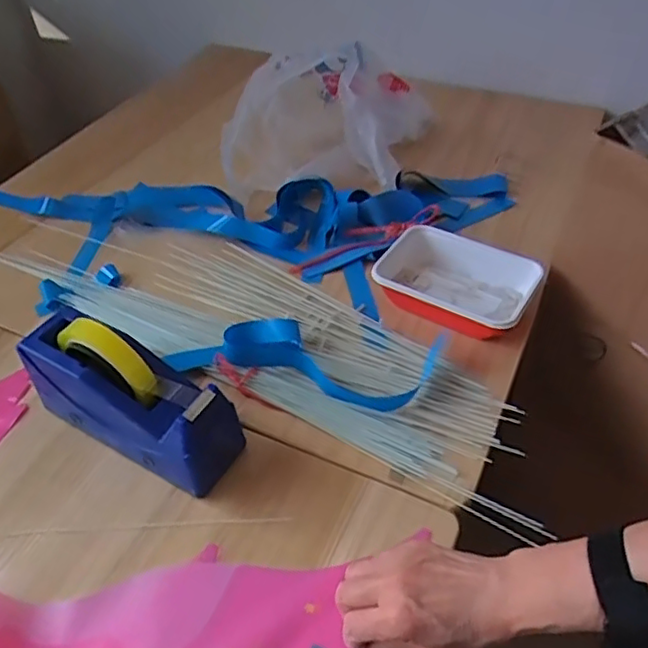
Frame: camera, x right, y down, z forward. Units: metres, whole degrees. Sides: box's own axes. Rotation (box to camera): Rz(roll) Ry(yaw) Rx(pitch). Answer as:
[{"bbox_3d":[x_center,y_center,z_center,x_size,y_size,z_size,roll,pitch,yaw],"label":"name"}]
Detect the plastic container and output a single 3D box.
[{"bbox_3d":[0.143,-0.049,0.698,0.170,0.042,0.113,23,51,24],"label":"plastic container"}]

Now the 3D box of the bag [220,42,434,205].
[{"bbox_3d":[0.013,-0.302,0.874,0.250,0.153,0.170,6,46,9],"label":"bag"}]

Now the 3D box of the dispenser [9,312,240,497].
[{"bbox_3d":[-0.174,0.064,0.558,0.207,0.112,0.071,20,50,21],"label":"dispenser"}]

